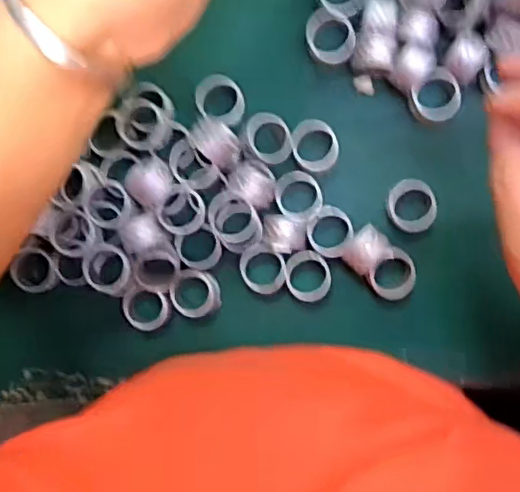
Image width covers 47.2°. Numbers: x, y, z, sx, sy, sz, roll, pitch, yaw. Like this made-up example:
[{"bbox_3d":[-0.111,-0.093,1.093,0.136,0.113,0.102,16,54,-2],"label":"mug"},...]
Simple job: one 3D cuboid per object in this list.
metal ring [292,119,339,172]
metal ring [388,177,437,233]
[{"bbox_3d":[0.034,-0.061,0.368,0.027,0.026,0.032,-23,91,6],"label":"metal ring"},{"bbox_3d":[0.092,-0.024,0.363,0.029,0.020,0.031,0,93,5],"label":"metal ring"}]

